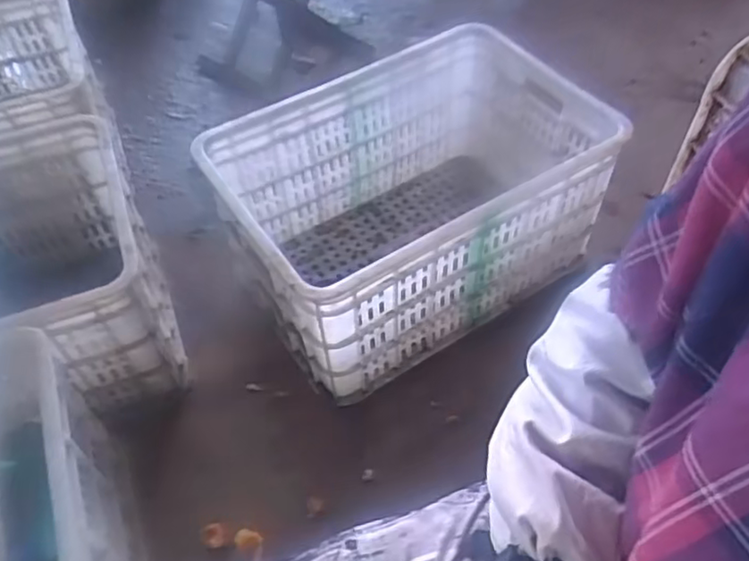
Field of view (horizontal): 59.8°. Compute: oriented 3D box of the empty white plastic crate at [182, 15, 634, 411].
[{"bbox_3d":[0.060,-0.117,1.028,0.537,0.301,0.361,-26,57,-18],"label":"empty white plastic crate"}]

